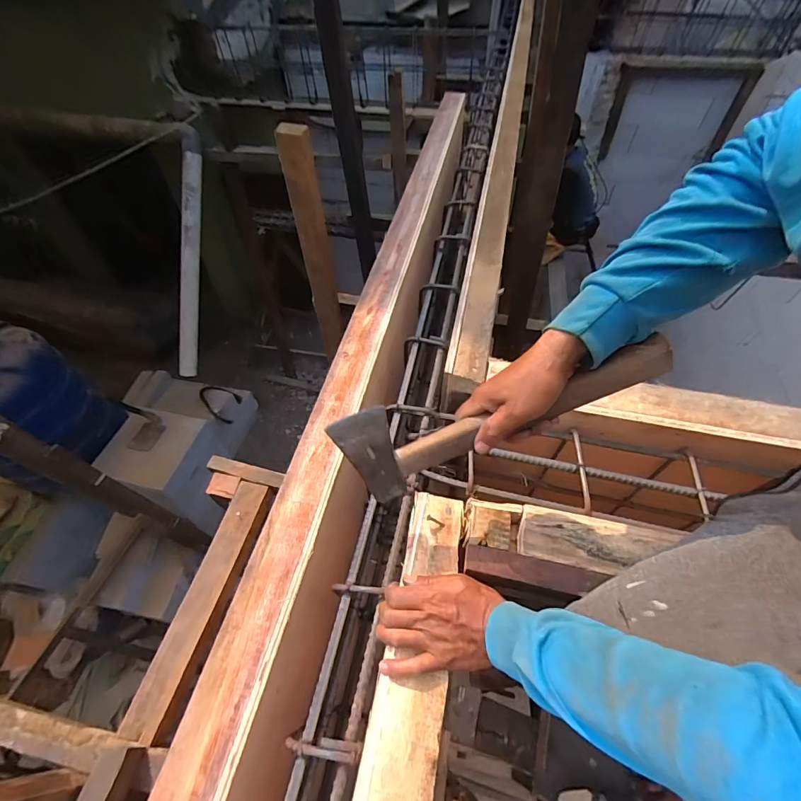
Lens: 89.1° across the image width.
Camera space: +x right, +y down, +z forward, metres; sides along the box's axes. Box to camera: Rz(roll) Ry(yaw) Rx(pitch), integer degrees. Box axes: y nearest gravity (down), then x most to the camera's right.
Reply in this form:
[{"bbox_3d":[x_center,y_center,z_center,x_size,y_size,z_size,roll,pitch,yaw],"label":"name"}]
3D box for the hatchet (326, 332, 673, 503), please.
[{"bbox_3d":[0.095,0.000,0.418,0.333,0.108,0.029,-24,24,10],"label":"hatchet"}]

